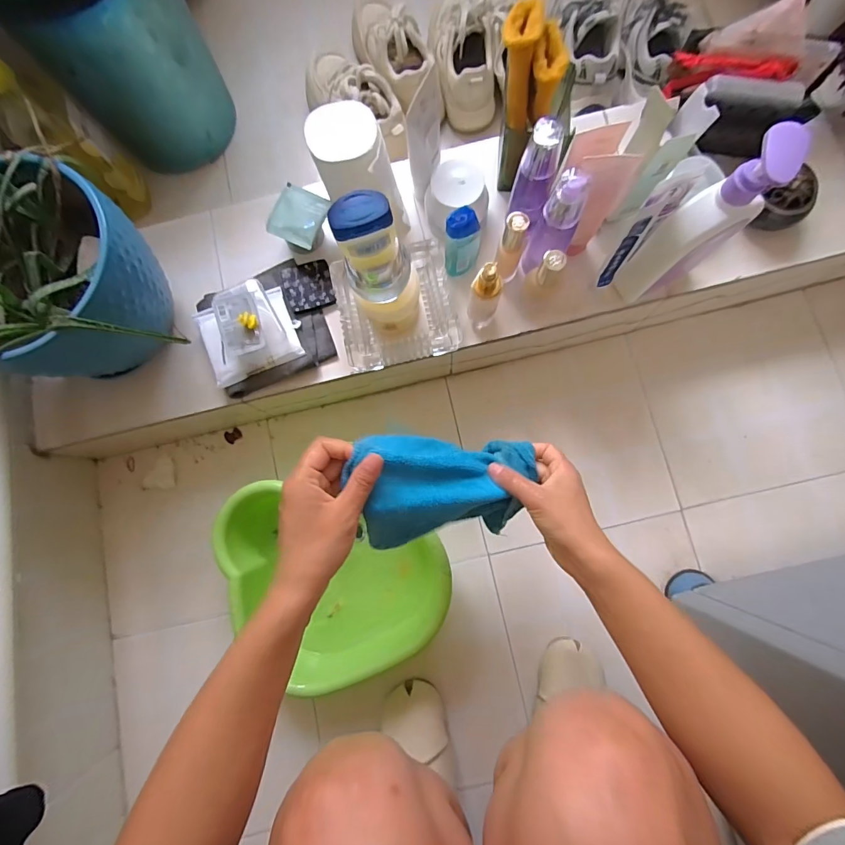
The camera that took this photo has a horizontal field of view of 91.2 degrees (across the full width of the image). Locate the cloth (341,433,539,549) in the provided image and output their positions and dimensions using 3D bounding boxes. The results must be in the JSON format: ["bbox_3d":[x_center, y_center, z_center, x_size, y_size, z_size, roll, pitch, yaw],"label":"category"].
[{"bbox_3d":[0.029,0.064,0.386,0.154,0.150,0.092,-2,82,2],"label":"cloth"}]

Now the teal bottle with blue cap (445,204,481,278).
[{"bbox_3d":[0.050,-0.221,0.519,0.041,0.103,0.033,13,83,5],"label":"teal bottle with blue cap"}]

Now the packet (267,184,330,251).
[{"bbox_3d":[-0.162,-0.272,0.546,0.068,0.010,0.072,27,84,7],"label":"packet"}]

